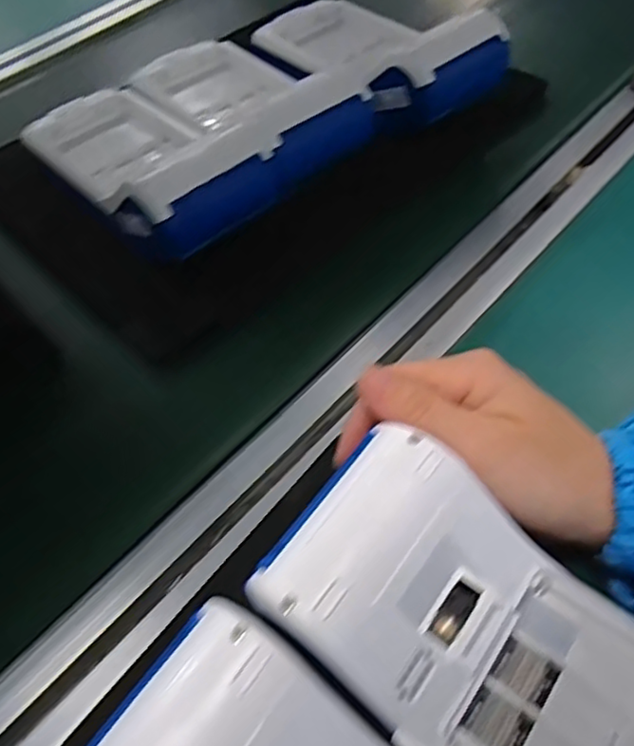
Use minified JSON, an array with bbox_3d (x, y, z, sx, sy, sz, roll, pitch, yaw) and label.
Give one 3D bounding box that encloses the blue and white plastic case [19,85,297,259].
[{"bbox_3d":[-0.109,-0.138,0.390,0.091,0.051,0.188,-36,58,-21],"label":"blue and white plastic case"}]

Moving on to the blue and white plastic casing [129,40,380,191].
[{"bbox_3d":[-0.052,-0.184,0.418,0.095,0.052,0.192,-31,57,-18],"label":"blue and white plastic casing"}]

